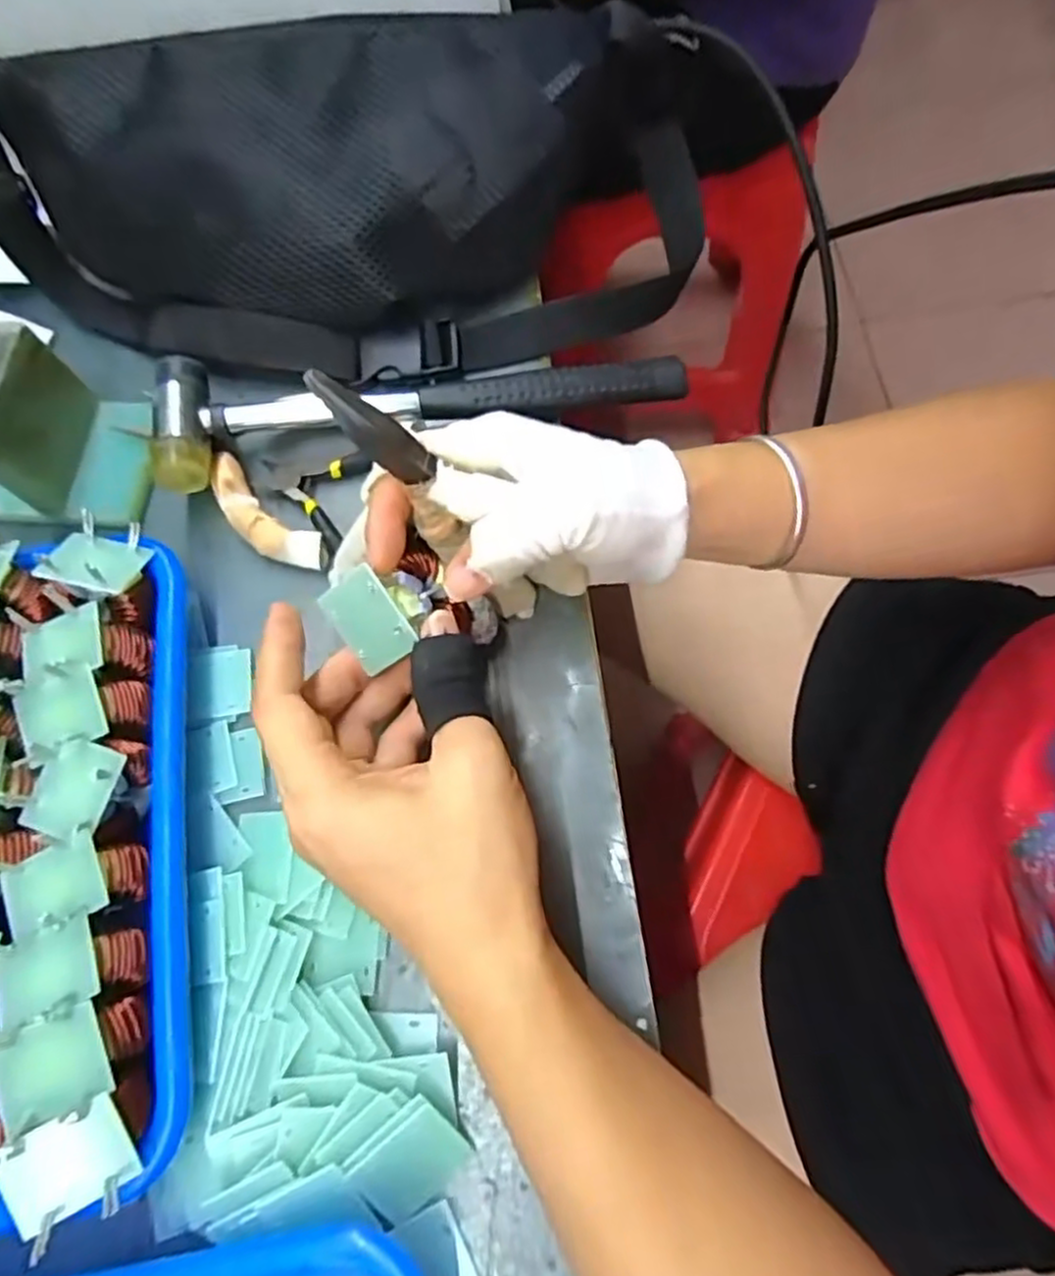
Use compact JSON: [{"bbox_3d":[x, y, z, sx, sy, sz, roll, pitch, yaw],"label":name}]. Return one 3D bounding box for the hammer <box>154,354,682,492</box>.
[{"bbox_3d":[-0.049,-0.116,0.341,0.242,0.030,0.056,-11,71,-1],"label":"hammer"}]

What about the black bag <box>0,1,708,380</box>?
[{"bbox_3d":[-0.090,-0.208,0.349,0.351,0.074,0.150,-9,71,0],"label":"black bag"}]

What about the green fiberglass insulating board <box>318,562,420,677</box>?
[{"bbox_3d":[-0.058,-0.007,0.262,0.027,0.004,0.032,-30,95,31],"label":"green fiberglass insulating board"}]

